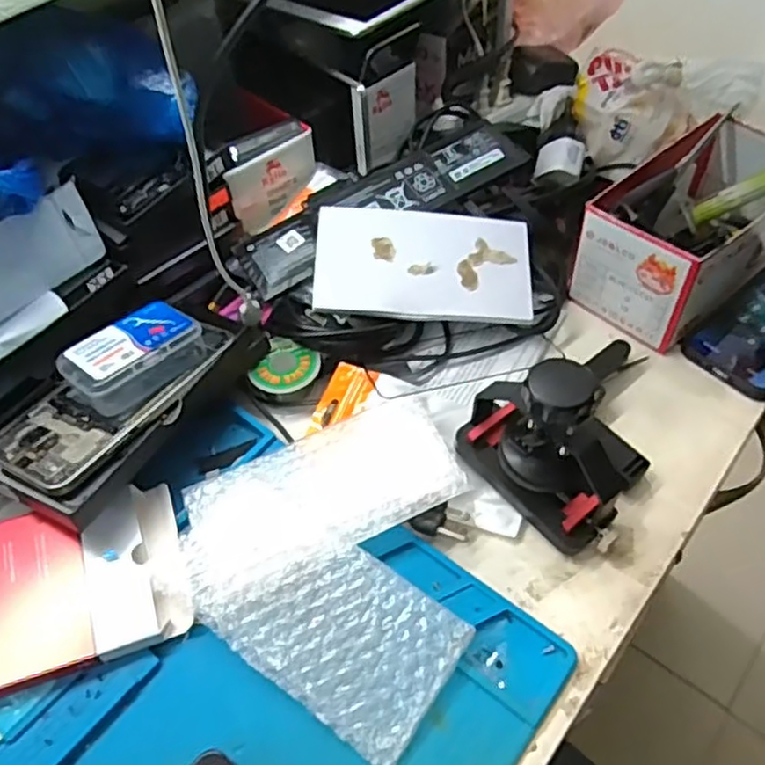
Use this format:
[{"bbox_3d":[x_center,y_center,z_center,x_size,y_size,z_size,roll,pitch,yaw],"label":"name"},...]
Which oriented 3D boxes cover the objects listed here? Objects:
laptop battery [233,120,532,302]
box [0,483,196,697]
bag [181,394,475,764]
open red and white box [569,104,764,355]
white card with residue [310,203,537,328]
[{"bbox_3d":[0.000,-0.152,0.565,0.253,0.015,0.067,-28,67,-12],"label":"laptop battery"},{"bbox_3d":[-0.218,0.127,0.400,0.197,0.021,0.102,-16,52,-10],"label":"box"},{"bbox_3d":[-0.022,0.111,0.412,0.171,0.017,0.194,-18,57,-10],"label":"bag"},{"bbox_3d":[0.247,-0.126,0.550,0.182,0.091,0.097,-38,58,-25],"label":"open red and white box"},{"bbox_3d":[0.033,-0.092,0.532,0.164,0.010,0.089,3,71,-2],"label":"white card with residue"}]

